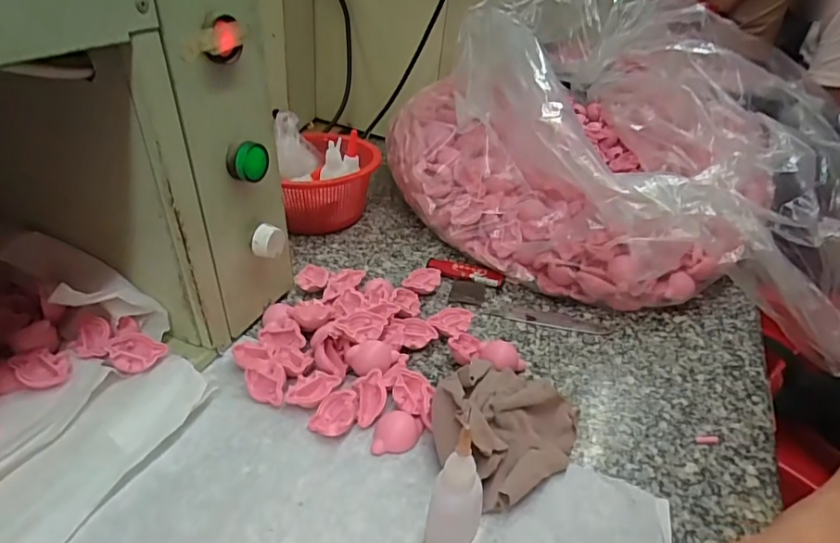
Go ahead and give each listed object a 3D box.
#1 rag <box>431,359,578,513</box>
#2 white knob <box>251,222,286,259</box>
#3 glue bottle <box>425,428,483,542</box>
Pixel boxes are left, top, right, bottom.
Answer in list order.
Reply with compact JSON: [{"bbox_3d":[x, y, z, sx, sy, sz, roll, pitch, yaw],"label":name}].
[{"bbox_3d":[0.056,0.094,0.344,0.090,0.036,0.085,-20,40,-30],"label":"rag"},{"bbox_3d":[-0.117,-0.024,0.406,0.019,0.024,0.022,10,34,10],"label":"white knob"},{"bbox_3d":[0.018,0.118,0.271,0.026,0.075,0.023,1,33,-3],"label":"glue bottle"}]

